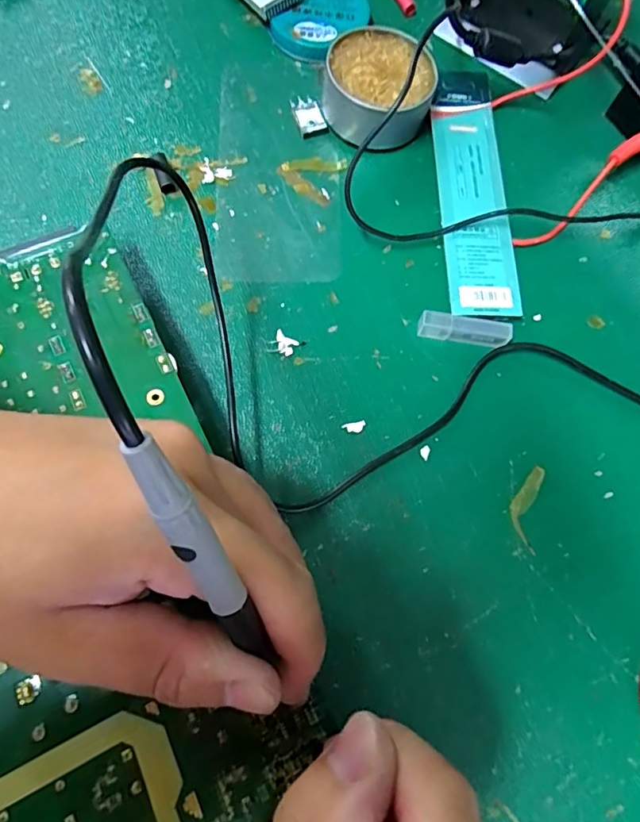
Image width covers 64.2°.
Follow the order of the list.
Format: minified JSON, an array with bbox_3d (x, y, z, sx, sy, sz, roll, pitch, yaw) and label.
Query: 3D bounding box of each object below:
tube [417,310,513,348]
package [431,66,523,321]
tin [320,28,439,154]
[{"bbox_3d":[0.076,-0.043,0.270,0.047,0.013,0.010,9,74,1],"label":"tube"},{"bbox_3d":[0.088,-0.129,0.297,0.040,0.011,0.164,-1,74,-2],"label":"package"},{"bbox_3d":[0.033,-0.190,0.301,0.059,0.031,0.061,0,74,-1],"label":"tin"}]

